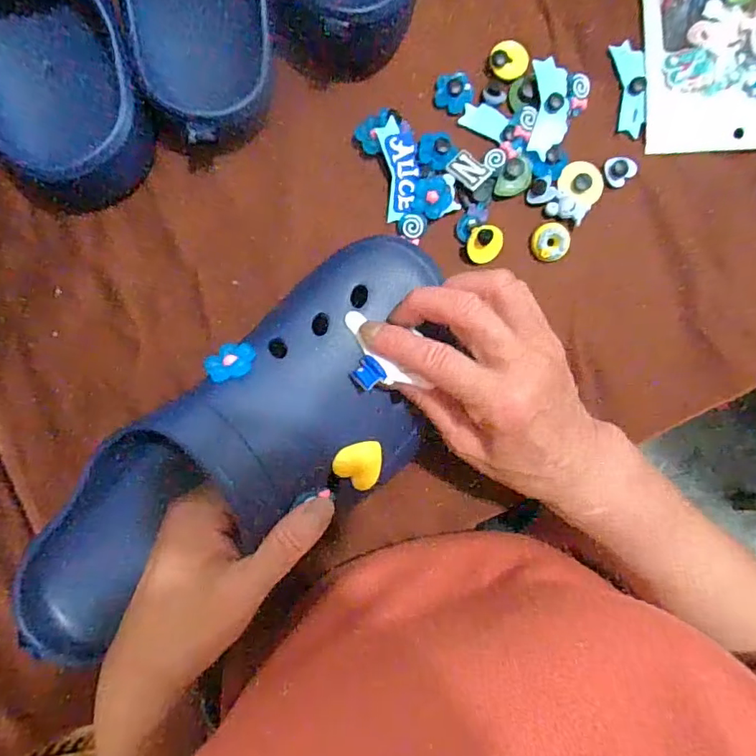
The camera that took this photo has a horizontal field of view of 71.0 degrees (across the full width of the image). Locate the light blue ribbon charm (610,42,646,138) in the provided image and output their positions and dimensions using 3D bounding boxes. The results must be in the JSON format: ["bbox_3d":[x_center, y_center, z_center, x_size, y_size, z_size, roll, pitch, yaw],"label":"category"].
[{"bbox_3d":[0.169,-0.195,0.356,0.020,0.005,0.061,1,90,-4],"label":"light blue ribbon charm"}]

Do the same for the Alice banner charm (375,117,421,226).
[{"bbox_3d":[0.014,-0.133,0.338,0.023,0.008,0.058,-9,91,-4],"label":"Alice banner charm"}]

